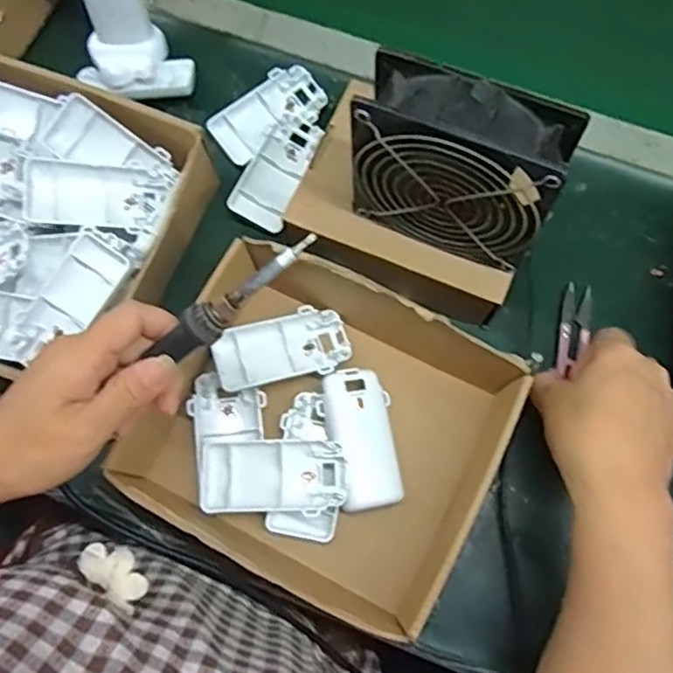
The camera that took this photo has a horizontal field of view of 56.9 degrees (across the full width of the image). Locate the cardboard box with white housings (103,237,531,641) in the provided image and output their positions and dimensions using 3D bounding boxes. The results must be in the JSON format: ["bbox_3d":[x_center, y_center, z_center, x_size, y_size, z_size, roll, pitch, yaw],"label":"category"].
[{"bbox_3d":[-0.009,0.061,0.409,0.230,0.064,0.200,26,74,7],"label":"cardboard box with white housings"}]

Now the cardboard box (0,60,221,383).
[{"bbox_3d":[-0.222,-0.081,0.450,0.215,0.070,0.204,20,74,6],"label":"cardboard box"}]

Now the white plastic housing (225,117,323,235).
[{"bbox_3d":[-0.047,-0.133,0.494,0.043,0.012,0.095,25,74,-12],"label":"white plastic housing"}]

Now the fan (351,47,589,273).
[{"bbox_3d":[0.068,-0.099,0.374,0.121,0.115,0.044,23,74,7],"label":"fan"}]

